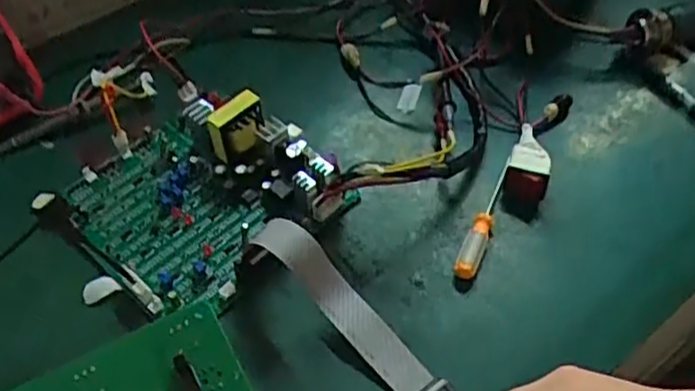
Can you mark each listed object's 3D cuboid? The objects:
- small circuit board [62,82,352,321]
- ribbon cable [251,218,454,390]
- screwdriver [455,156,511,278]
[{"bbox_3d":[-0.113,-0.011,0.507,0.177,0.053,0.176,-34,56,-24],"label":"small circuit board"},{"bbox_3d":[0.003,0.075,0.430,0.155,0.028,0.030,48,62,1],"label":"ribbon cable"},{"bbox_3d":[0.109,0.010,0.506,0.015,0.010,0.130,19,53,18],"label":"screwdriver"}]

